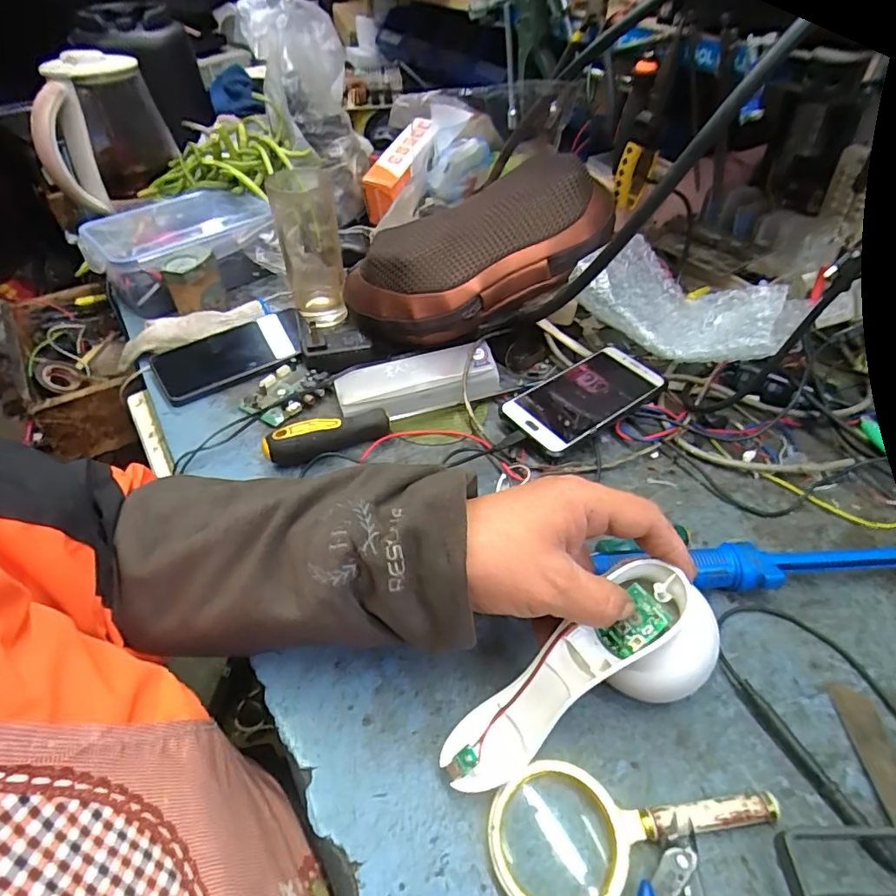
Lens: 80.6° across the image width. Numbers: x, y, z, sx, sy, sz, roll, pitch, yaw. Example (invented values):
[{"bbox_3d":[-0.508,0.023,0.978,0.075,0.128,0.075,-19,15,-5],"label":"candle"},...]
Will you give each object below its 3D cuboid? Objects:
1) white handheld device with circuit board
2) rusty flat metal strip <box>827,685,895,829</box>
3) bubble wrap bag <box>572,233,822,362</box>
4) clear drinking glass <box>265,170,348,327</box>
[{"bbox_3d":[0.071,0.130,0.295,0.163,0.050,0.059,-33,52,-1],"label":"white handheld device with circuit board"},{"bbox_3d":[0.247,0.183,0.293,0.024,0.010,0.097,2,46,2],"label":"rusty flat metal strip"},{"bbox_3d":[0.205,-0.130,0.471,0.184,0.047,0.100,31,53,26],"label":"bubble wrap bag"},{"bbox_3d":[-0.172,-0.237,0.644,0.072,0.074,0.200,-9,75,-9],"label":"clear drinking glass"}]

